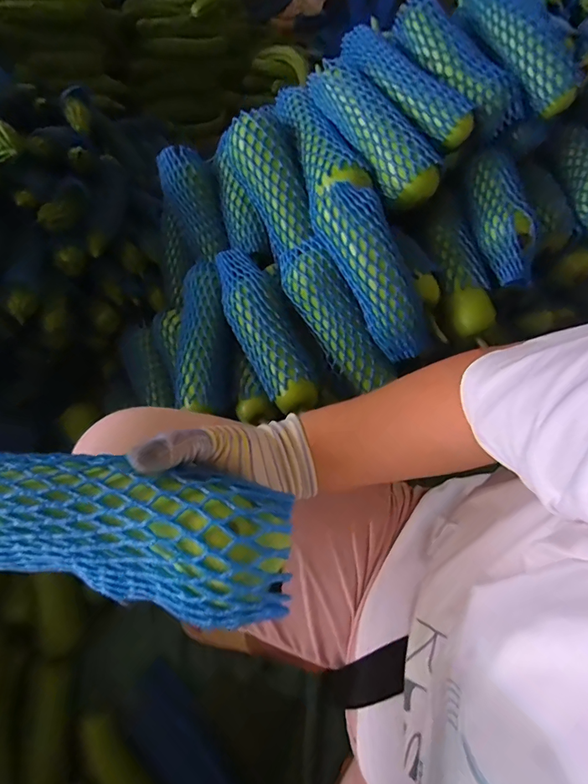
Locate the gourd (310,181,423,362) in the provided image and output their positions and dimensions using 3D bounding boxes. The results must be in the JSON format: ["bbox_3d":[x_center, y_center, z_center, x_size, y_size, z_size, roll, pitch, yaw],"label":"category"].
[{"bbox_3d":[0.101,-0.149,0.516,0.068,0.059,0.226,-28,95,-17],"label":"gourd"}]

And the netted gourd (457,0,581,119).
[{"bbox_3d":[0.301,-0.498,0.570,0.055,0.057,0.252,-23,78,-15],"label":"netted gourd"}]

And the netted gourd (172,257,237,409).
[{"bbox_3d":[-0.128,-0.074,0.590,0.079,0.066,0.222,-5,74,-6],"label":"netted gourd"}]

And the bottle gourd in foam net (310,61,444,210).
[{"bbox_3d":[0.106,-0.356,0.562,0.068,0.071,0.242,-28,66,-17],"label":"bottle gourd in foam net"}]

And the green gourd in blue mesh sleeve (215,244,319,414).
[{"bbox_3d":[-0.041,-0.091,0.565,0.079,0.059,0.253,-23,65,-15],"label":"green gourd in blue mesh sleeve"}]

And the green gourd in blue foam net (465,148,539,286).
[{"bbox_3d":[0.283,-0.244,0.565,0.070,0.050,0.203,-5,77,-6],"label":"green gourd in blue foam net"}]

